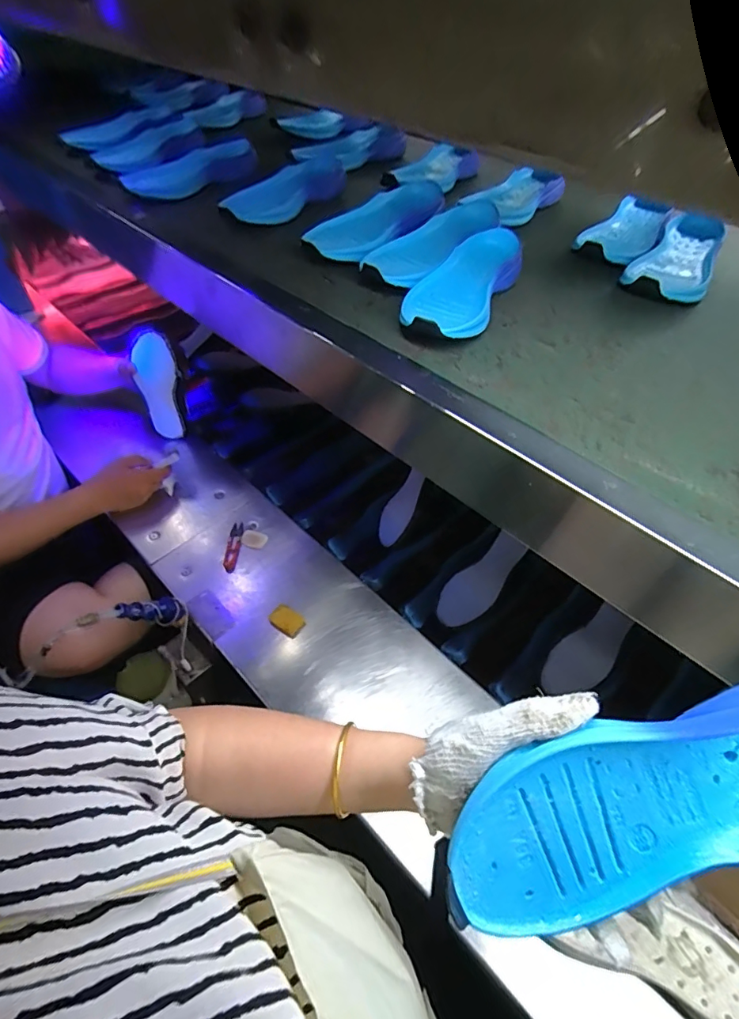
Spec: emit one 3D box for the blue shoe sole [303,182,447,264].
[{"bbox_3d":[0.009,-0.412,0.690,0.114,0.043,0.256,31,54,23],"label":"blue shoe sole"}]

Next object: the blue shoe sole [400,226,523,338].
[{"bbox_3d":[0.112,-0.273,0.580,0.099,0.042,0.230,22,51,16],"label":"blue shoe sole"}]

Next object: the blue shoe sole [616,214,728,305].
[{"bbox_3d":[0.426,-0.338,0.663,0.093,0.039,0.272,32,55,22],"label":"blue shoe sole"}]

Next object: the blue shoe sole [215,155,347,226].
[{"bbox_3d":[-0.121,-0.527,0.787,0.258,0.034,0.094,-34,61,-31],"label":"blue shoe sole"}]

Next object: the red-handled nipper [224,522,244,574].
[{"bbox_3d":[-0.241,0.066,0.861,0.022,0.009,0.105,0,50,-3],"label":"red-handled nipper"}]

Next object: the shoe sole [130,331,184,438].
[{"bbox_3d":[-0.400,-0.228,0.938,0.074,0.222,0.021,-12,52,-17],"label":"shoe sole"}]

